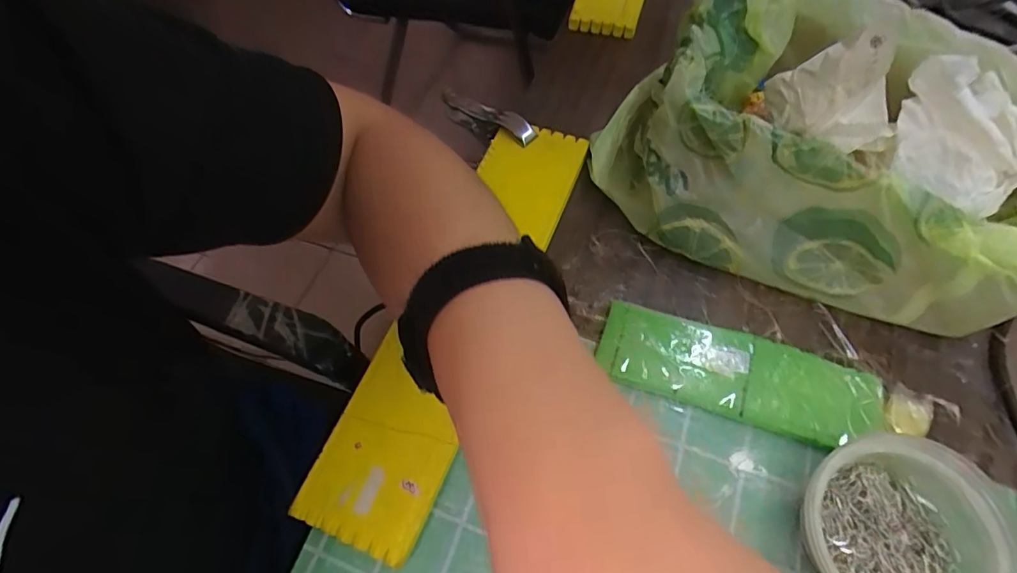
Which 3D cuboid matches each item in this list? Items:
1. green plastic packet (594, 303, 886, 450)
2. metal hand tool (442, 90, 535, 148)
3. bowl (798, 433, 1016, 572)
[{"bbox_3d":[0.152,0.058,0.338,0.177,0.017,0.058,17,66,11],"label":"green plastic packet"},{"bbox_3d":[-0.018,-0.154,0.466,0.100,0.038,0.014,30,68,32],"label":"metal hand tool"},{"bbox_3d":[0.212,0.135,0.273,0.100,0.051,0.090,34,70,18],"label":"bowl"}]

